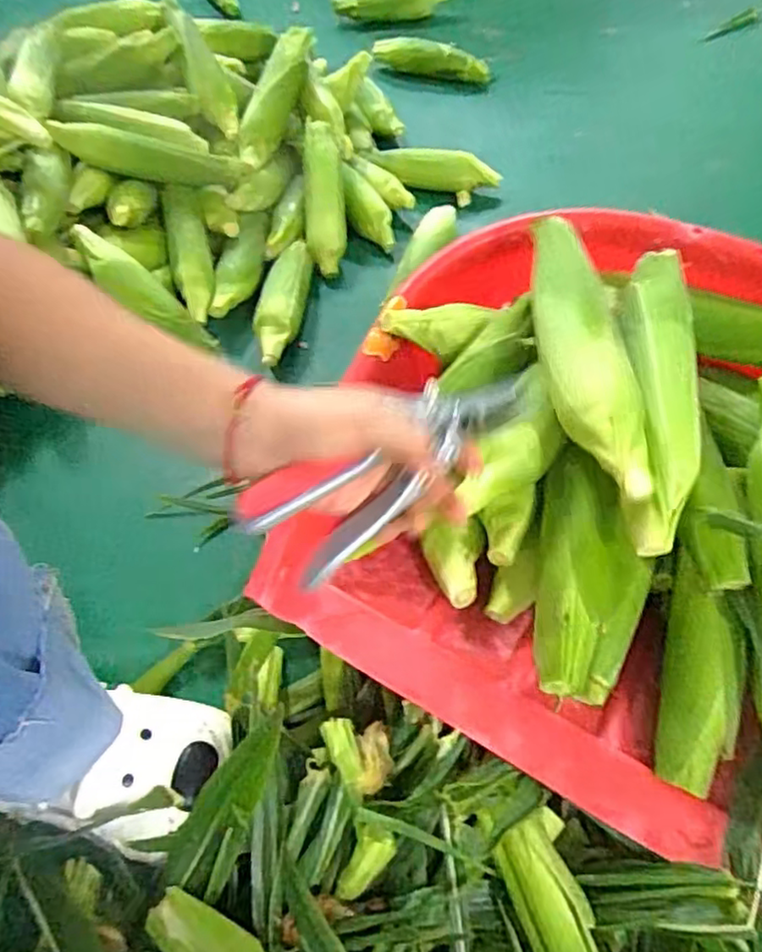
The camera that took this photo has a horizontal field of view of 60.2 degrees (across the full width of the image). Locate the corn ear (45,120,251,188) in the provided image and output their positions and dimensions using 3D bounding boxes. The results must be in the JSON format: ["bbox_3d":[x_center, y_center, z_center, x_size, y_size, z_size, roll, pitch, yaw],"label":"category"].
[{"bbox_3d":[-0.314,-0.442,0.898,0.250,0.056,0.061,10,54,-6],"label":"corn ear"}]

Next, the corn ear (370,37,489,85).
[{"bbox_3d":[0.078,-0.782,1.227,0.242,0.052,0.043,28,61,22],"label":"corn ear"}]

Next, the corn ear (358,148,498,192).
[{"bbox_3d":[0.075,-0.474,1.014,0.210,0.046,0.056,15,56,15],"label":"corn ear"}]

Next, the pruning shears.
[{"bbox_3d":[0.016,-0.007,0.387,0.199,0.070,0.027,-37,59,-17],"label":"pruning shears"}]

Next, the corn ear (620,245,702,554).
[{"bbox_3d":[0.195,-0.063,0.460,0.053,0.058,0.240,8,55,10],"label":"corn ear"}]

